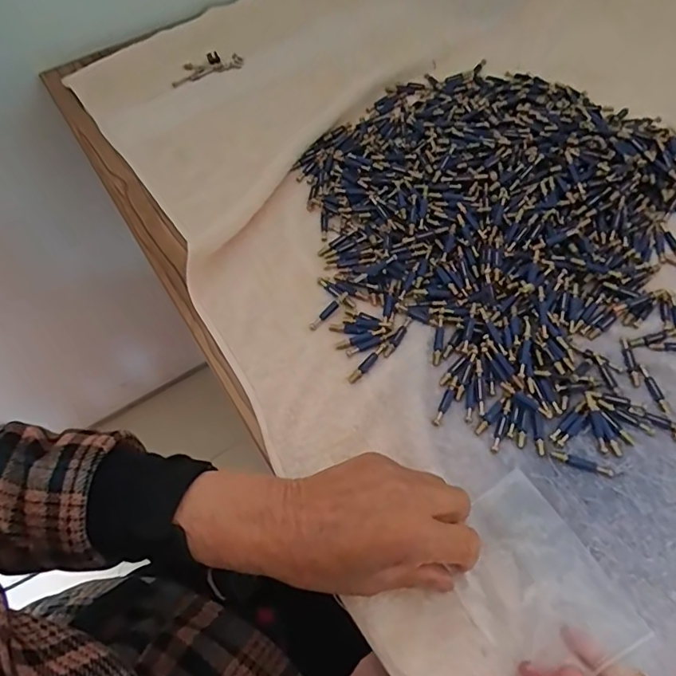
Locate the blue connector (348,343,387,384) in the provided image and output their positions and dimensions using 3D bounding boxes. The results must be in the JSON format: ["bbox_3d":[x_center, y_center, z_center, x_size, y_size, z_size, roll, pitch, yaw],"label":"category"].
[{"bbox_3d":[0.023,0.019,0.394,0.008,0.004,0.041,38,69,21],"label":"blue connector"}]

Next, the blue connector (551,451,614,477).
[{"bbox_3d":[0.164,0.084,0.352,0.040,0.004,0.007,15,63,11],"label":"blue connector"}]

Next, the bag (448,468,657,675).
[{"bbox_3d":[0.114,0.145,0.311,0.077,0.004,0.108,-36,58,1],"label":"bag"}]

